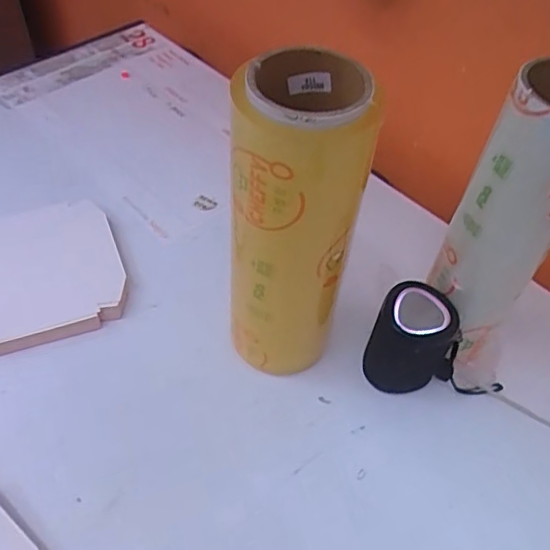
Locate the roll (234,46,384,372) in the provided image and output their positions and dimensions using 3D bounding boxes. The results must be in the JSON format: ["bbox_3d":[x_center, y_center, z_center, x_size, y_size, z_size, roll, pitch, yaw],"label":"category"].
[{"bbox_3d":[0.014,-0.033,0.504,0.097,0.318,0.095,2,51,-2],"label":"roll"}]

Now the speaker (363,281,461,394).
[{"bbox_3d":[0.138,0.066,0.570,0.084,0.107,0.070,-9,52,-11],"label":"speaker"}]

